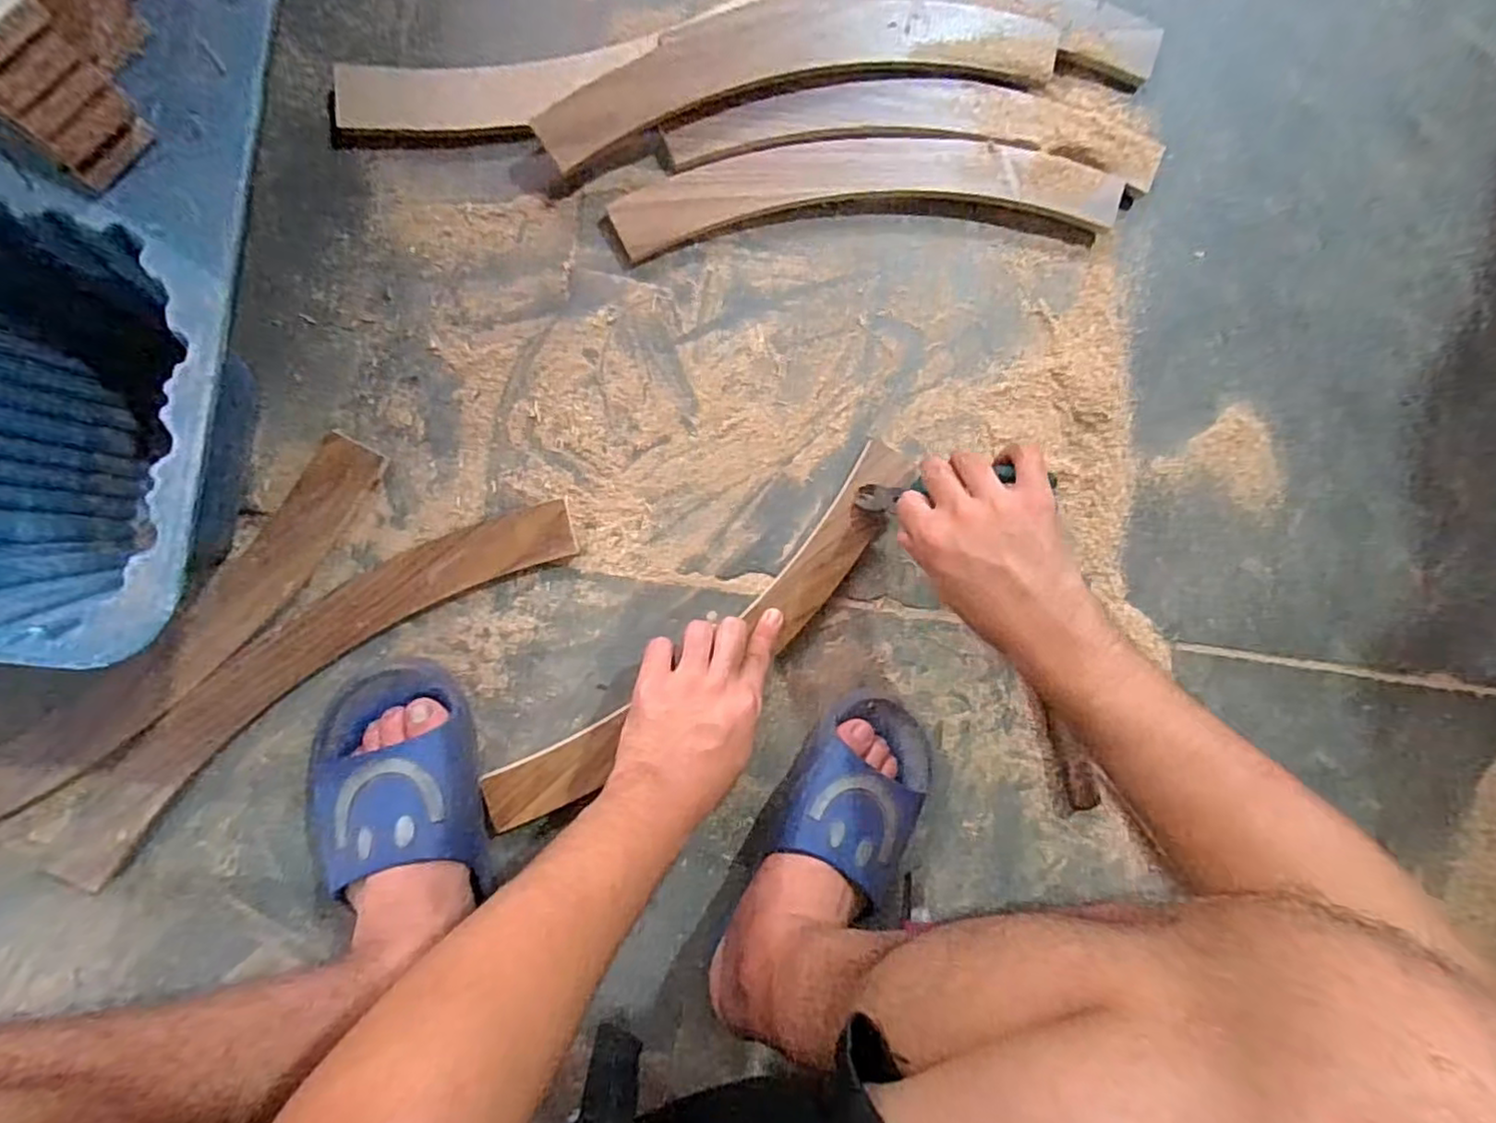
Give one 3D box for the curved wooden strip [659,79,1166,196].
[{"bbox_3d":[0.149,-0.366,0.564,0.430,0.023,0.074,-2,93,-9],"label":"curved wooden strip"}]

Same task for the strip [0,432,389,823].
[{"bbox_3d":[-0.449,0.078,0.486,0.447,0.010,0.080,-40,97,-5],"label":"strip"}]

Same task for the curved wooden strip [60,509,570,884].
[{"bbox_3d":[-0.330,0.079,0.504,0.432,0.022,0.077,-36,97,-6],"label":"curved wooden strip"}]

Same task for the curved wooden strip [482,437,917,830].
[{"bbox_3d":[-0.027,0.065,0.548,0.437,0.022,0.085,-38,97,-6],"label":"curved wooden strip"}]

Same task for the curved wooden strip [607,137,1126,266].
[{"bbox_3d":[0.109,-0.312,0.562,0.433,0.026,0.075,-7,93,-8],"label":"curved wooden strip"}]

